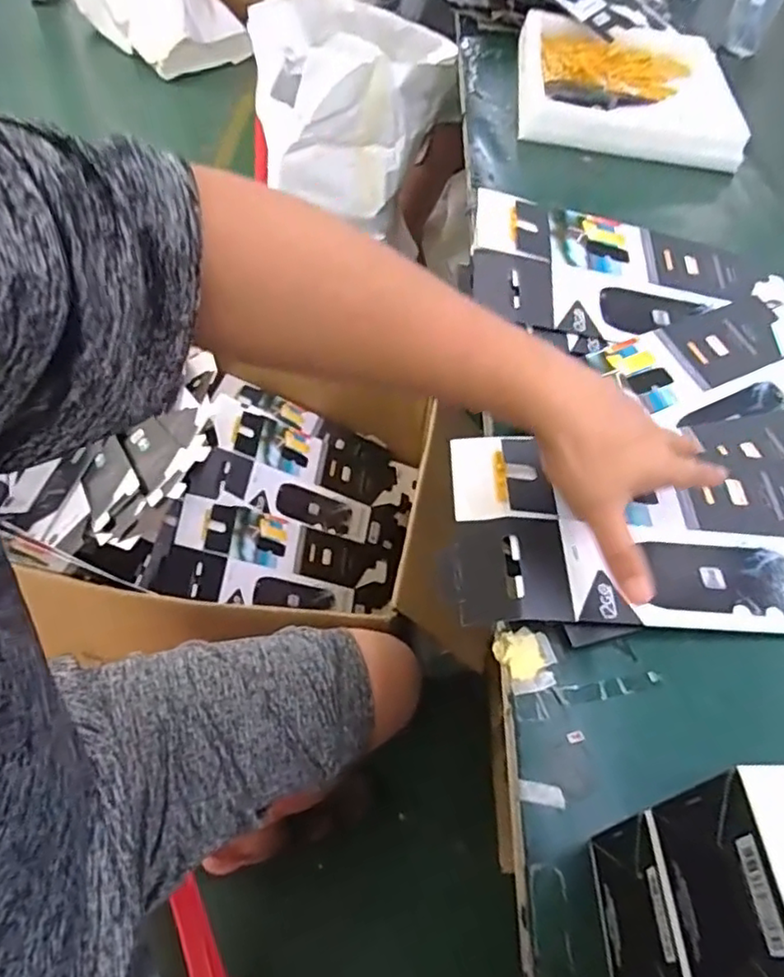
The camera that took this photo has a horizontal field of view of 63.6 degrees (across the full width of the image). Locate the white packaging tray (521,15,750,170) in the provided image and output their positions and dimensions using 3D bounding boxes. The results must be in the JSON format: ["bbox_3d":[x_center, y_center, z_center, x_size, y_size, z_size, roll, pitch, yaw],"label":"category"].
[{"bbox_3d":[0.342,-0.590,0.934,0.313,0.056,0.375,9,53,1],"label":"white packaging tray"}]

